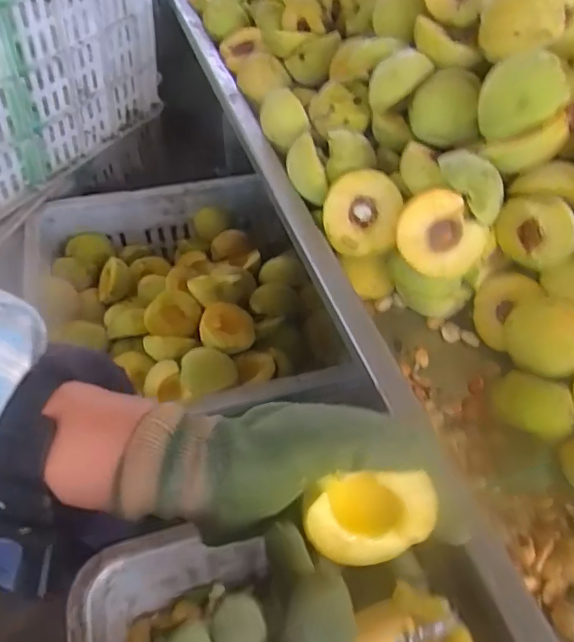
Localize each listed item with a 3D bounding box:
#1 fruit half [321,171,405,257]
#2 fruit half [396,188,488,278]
[{"bbox_3d":[0.064,-0.083,0.452,0.060,0.028,0.063,-7,88,30],"label":"fruit half"},{"bbox_3d":[0.107,-0.062,0.415,0.054,0.061,0.028,-36,11,14],"label":"fruit half"}]

